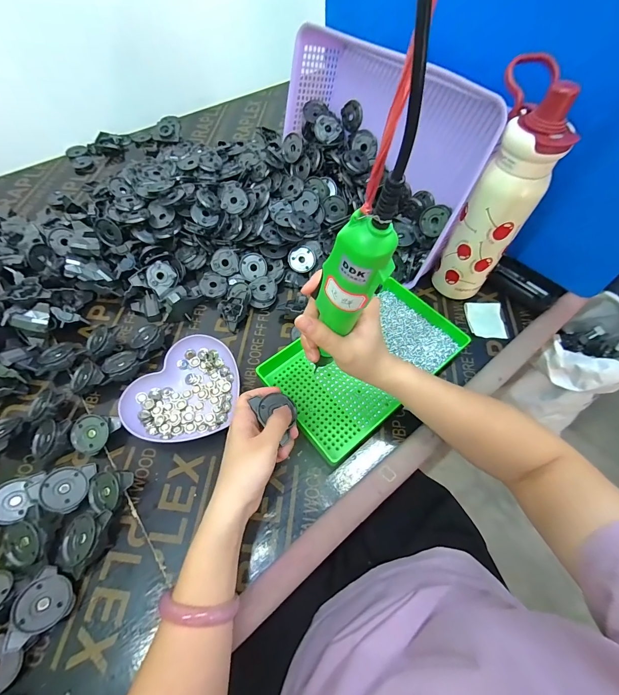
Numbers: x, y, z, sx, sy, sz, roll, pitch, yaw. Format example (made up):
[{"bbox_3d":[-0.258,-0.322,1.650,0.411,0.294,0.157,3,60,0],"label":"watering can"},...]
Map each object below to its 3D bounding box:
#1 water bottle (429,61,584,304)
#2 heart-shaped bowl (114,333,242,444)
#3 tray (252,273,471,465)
[{"bbox_3d":[0.237,-0.190,0.418,0.079,0.246,0.102,13,61,7],"label":"water bottle"},{"bbox_3d":[-0.156,0.057,0.421,0.124,0.025,0.144,31,64,16],"label":"heart-shaped bowl"},{"bbox_3d":[0.072,0.013,0.438,0.244,0.031,0.158,-35,66,-19],"label":"tray"}]

